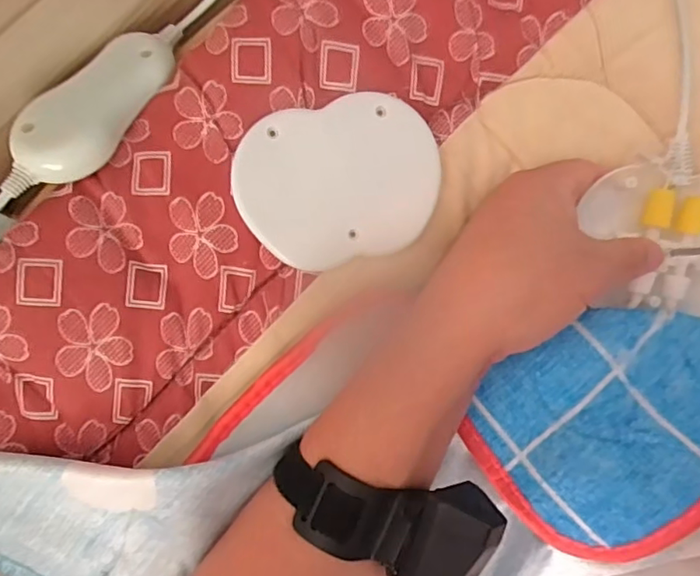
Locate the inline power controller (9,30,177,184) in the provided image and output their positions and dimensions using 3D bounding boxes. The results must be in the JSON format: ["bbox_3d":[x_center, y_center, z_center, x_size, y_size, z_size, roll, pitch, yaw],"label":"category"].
[{"bbox_3d":[-0.125,-0.093,0.287,0.037,0.022,0.096,37,74,-1],"label":"inline power controller"}]

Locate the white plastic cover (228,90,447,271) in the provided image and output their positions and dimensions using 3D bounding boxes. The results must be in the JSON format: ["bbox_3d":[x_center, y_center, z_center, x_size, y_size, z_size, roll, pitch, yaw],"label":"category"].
[{"bbox_3d":[-0.003,-0.054,0.297,0.103,0.006,0.080,-14,99,-11],"label":"white plastic cover"}]

